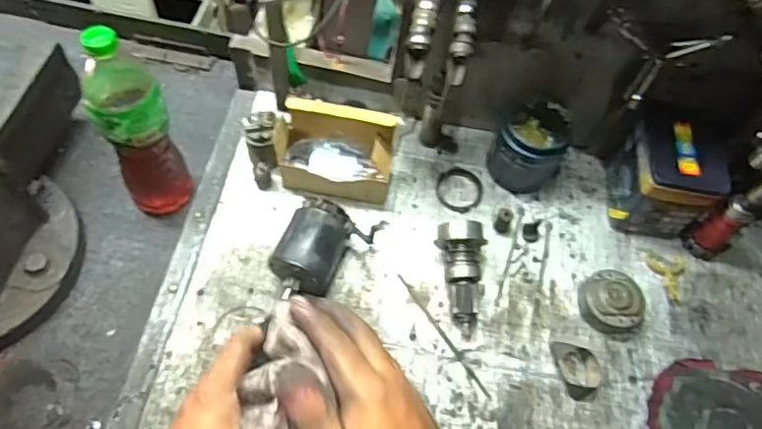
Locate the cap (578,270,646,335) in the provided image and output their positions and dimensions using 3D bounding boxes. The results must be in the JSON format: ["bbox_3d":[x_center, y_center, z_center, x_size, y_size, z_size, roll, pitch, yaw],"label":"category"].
[{"bbox_3d":[0.282,0.107,0.695,0.064,0.034,0.075,-15,64,-12],"label":"cap"}]

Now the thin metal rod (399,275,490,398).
[{"bbox_3d":[0.072,0.141,0.677,0.008,0.004,0.173,-30,68,-18],"label":"thin metal rod"}]

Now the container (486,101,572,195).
[{"bbox_3d":[0.201,-0.090,0.763,0.090,0.100,0.088,2,62,-3],"label":"container"}]

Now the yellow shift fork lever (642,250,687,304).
[{"bbox_3d":[0.370,0.081,0.733,0.054,0.009,0.069,8,62,0],"label":"yellow shift fork lever"}]

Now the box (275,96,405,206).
[{"bbox_3d":[-0.057,-0.076,0.727,0.143,0.104,0.089,16,62,4],"label":"box"}]

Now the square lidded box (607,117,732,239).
[{"bbox_3d":[0.365,-0.045,0.734,0.100,0.128,0.105,9,62,1],"label":"square lidded box"}]

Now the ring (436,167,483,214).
[{"bbox_3d":[0.108,-0.035,0.780,0.063,0.004,0.067,2,62,-3],"label":"ring"}]

